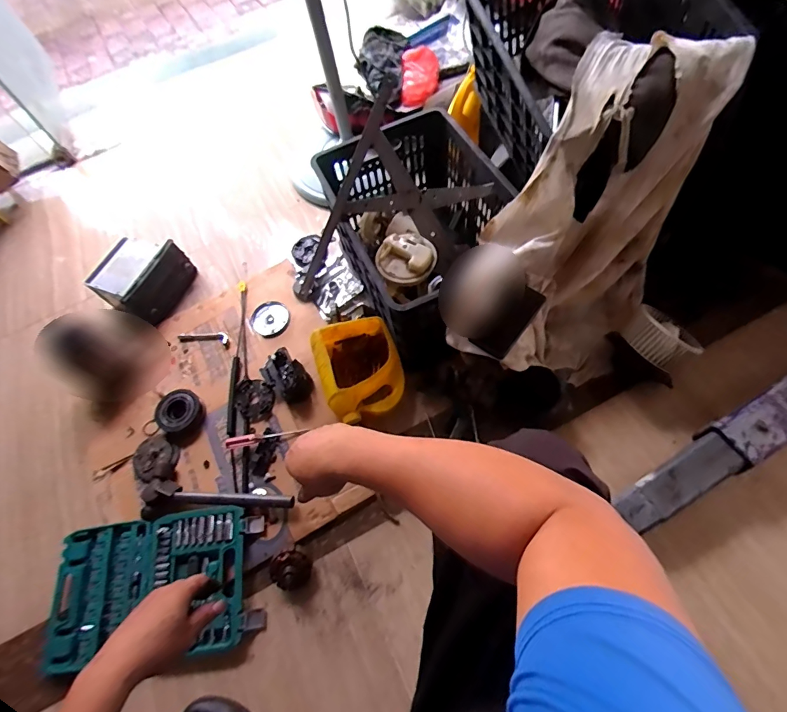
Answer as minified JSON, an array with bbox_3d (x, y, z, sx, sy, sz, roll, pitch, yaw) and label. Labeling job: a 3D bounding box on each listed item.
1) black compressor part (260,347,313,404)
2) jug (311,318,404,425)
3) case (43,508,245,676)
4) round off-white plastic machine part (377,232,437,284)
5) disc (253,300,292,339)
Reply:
[{"bbox_3d":[-0.242,0.051,0.987,0.118,0.069,0.082,39,74,23],"label":"black compressor part"},{"bbox_3d":[-0.074,0.025,0.947,0.171,0.110,0.224,-19,63,-3],"label":"jug"},{"bbox_3d":[-0.477,0.445,0.824,0.376,0.058,0.240,-8,60,-1],"label":"case"},{"bbox_3d":[0.025,-0.198,0.861,0.115,0.038,0.106,-31,64,-9],"label":"round off-white plastic machine part"},{"bbox_3d":[-0.310,-0.095,1.084,0.093,0.012,0.101,-3,63,6],"label":"disc"}]

